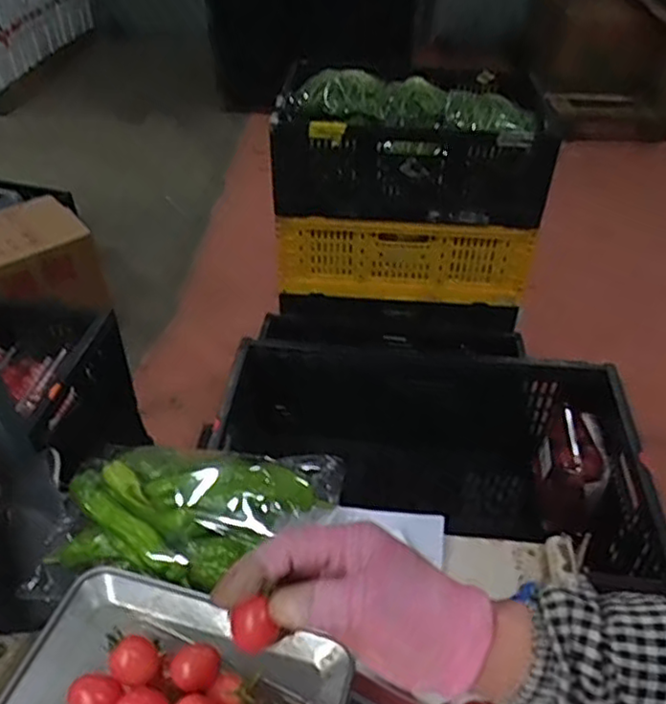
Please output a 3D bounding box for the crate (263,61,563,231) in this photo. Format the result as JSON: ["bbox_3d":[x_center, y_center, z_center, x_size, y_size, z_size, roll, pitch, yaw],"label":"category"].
[{"bbox_3d":[0.209,-0.503,1.653,0.637,0.283,0.473,7,42,9],"label":"crate"}]

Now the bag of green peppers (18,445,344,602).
[{"bbox_3d":[-0.141,0.151,0.659,0.278,0.072,0.181,4,42,6],"label":"bag of green peppers"}]

